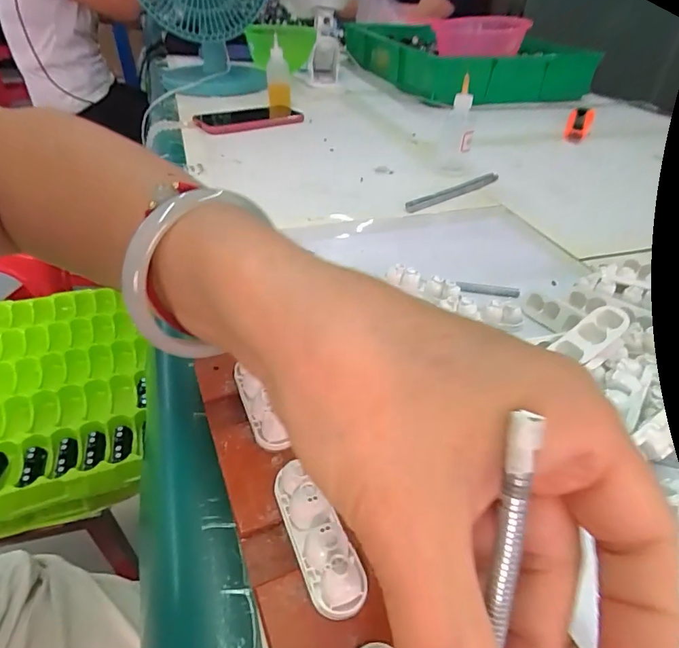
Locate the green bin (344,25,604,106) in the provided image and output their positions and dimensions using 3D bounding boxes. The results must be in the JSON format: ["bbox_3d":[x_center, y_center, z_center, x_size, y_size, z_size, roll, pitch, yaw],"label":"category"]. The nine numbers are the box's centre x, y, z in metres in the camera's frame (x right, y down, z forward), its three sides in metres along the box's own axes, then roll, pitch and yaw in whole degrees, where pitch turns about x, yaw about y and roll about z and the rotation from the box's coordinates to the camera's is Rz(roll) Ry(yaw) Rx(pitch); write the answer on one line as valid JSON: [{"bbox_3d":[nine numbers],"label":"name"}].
[{"bbox_3d":[0.270,-0.634,1.060,0.383,0.085,0.597,-7,39,-12],"label":"green bin"}]

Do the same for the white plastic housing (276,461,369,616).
[{"bbox_3d":[-0.011,0.080,0.172,0.017,0.016,0.060,-18,43,-24],"label":"white plastic housing"}]

